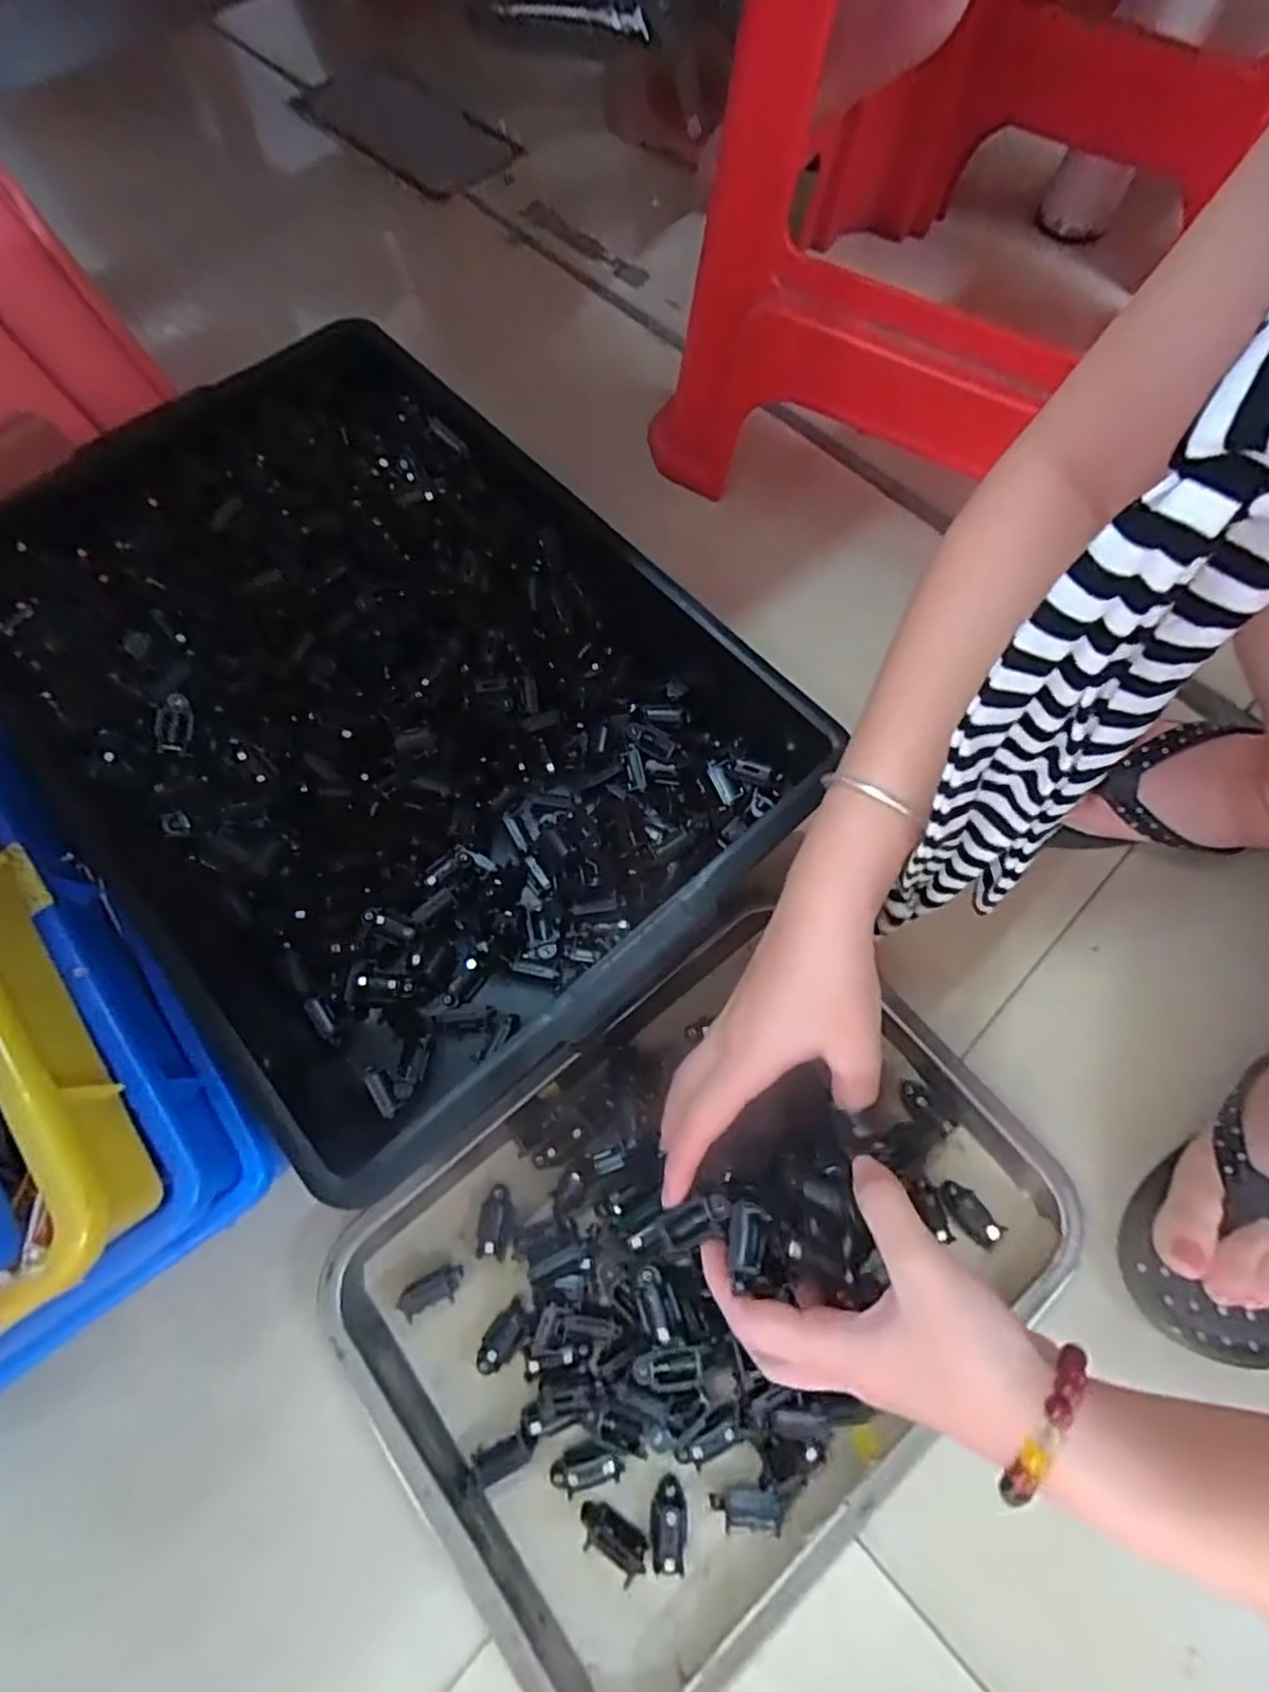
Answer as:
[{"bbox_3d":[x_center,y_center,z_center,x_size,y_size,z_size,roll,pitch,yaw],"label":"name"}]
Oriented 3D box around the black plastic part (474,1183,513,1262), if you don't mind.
[{"bbox_3d":[-0.077,0.206,0.374,0.018,0.008,0.035,4,71,1],"label":"black plastic part"}]

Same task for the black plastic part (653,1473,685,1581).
[{"bbox_3d":[0.017,0.328,0.330,0.015,0.008,0.036,4,57,1],"label":"black plastic part"}]

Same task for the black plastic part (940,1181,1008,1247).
[{"bbox_3d":[0.184,0.201,0.377,0.018,0.011,0.036,-34,75,-11],"label":"black plastic part"}]

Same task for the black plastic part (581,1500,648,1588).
[{"bbox_3d":[-0.011,0.332,0.327,0.036,0.010,0.015,33,74,10],"label":"black plastic part"}]

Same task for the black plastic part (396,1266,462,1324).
[{"bbox_3d":[-0.107,0.237,0.367,0.034,0.017,0.016,-24,73,-9],"label":"black plastic part"}]

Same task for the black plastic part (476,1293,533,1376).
[{"bbox_3d":[-0.069,0.258,0.359,0.016,0.011,0.035,38,75,11],"label":"black plastic part"}]

